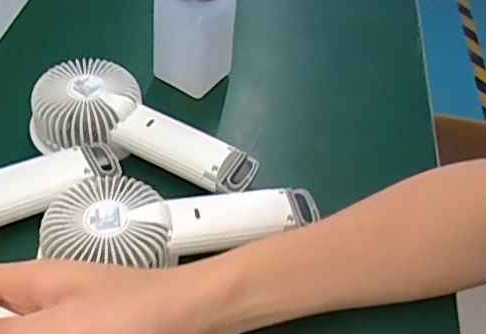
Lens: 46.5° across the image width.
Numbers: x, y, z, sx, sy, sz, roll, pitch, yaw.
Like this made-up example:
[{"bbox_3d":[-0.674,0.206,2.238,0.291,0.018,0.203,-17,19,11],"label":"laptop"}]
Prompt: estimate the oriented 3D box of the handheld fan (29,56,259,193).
[{"bbox_3d":[-0.075,-0.028,0.418,0.173,0.037,0.080,23,50,15],"label":"handheld fan"}]

